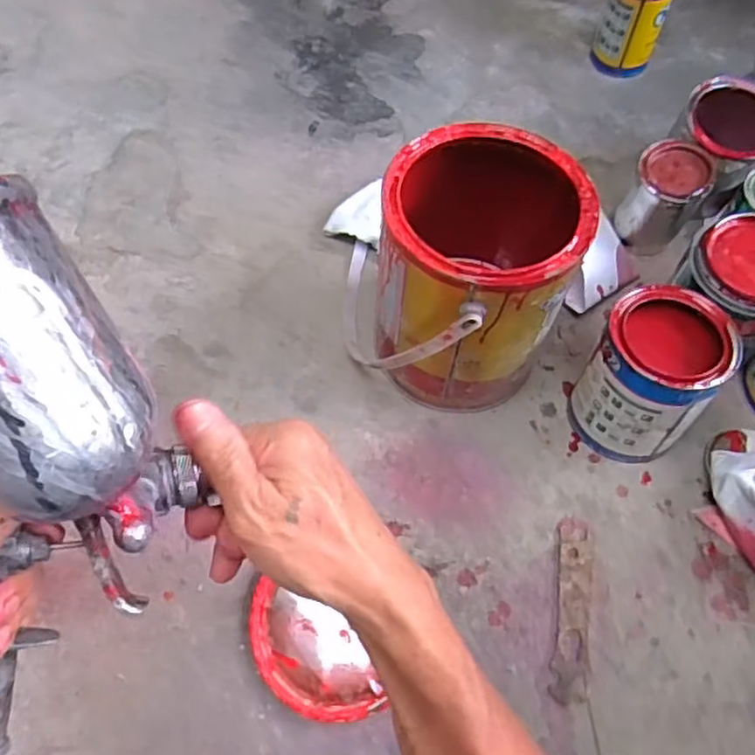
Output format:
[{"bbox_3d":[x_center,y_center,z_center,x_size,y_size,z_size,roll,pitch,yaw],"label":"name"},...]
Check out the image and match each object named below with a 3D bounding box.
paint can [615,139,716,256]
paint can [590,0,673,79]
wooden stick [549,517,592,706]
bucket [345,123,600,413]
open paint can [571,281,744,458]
[{"bbox_3d":[0.294,-0.187,0.703,0.067,0.098,0.068,0,65,1],"label":"paint can"},{"bbox_3d":[0.302,-0.428,0.786,0.071,0.140,0.069,0,65,1],"label":"paint can"},{"bbox_3d":[0.169,0.199,0.584,0.029,0.008,0.149,7,65,4],"label":"wooden stick"},{"bbox_3d":[0.068,-0.086,0.603,0.191,0.213,0.182,0,65,1],"label":"bucket"},{"bbox_3d":[0.239,0.000,0.601,0.104,0.130,0.118,31,72,14],"label":"open paint can"}]

